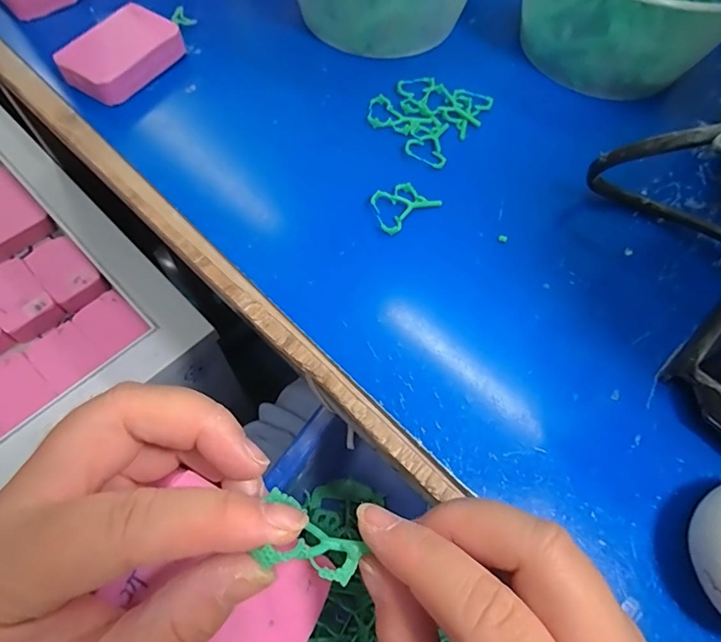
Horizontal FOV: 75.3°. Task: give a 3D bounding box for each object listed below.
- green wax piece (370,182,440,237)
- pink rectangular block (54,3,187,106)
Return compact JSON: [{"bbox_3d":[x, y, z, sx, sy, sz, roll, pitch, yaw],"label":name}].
[{"bbox_3d":[0.024,-0.066,0.265,0.040,0.008,0.024,-35,70,-18],"label":"green wax piece"},{"bbox_3d":[-0.154,-0.173,0.305,0.044,0.022,0.071,34,66,14],"label":"pink rectangular block"}]

